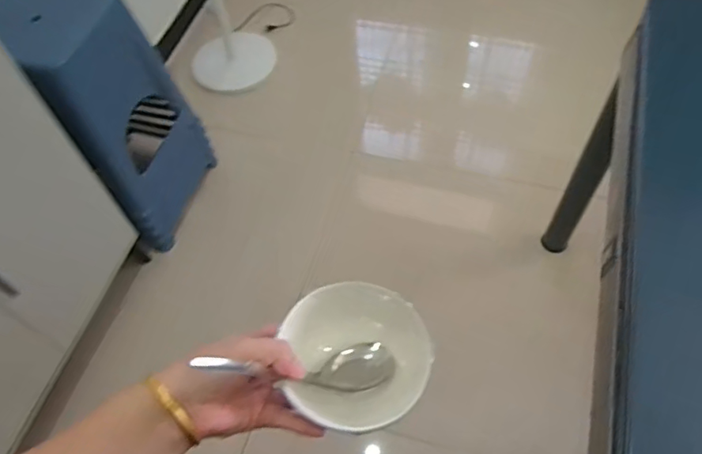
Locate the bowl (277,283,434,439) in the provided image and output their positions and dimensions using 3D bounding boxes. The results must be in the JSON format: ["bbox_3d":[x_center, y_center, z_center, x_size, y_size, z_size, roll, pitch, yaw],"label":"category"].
[{"bbox_3d":[0.006,0.094,0.418,0.104,0.053,0.102,-2,60,3],"label":"bowl"}]

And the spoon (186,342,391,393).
[{"bbox_3d":[-0.038,0.102,0.400,0.155,0.038,0.030,11,52,-36],"label":"spoon"}]

